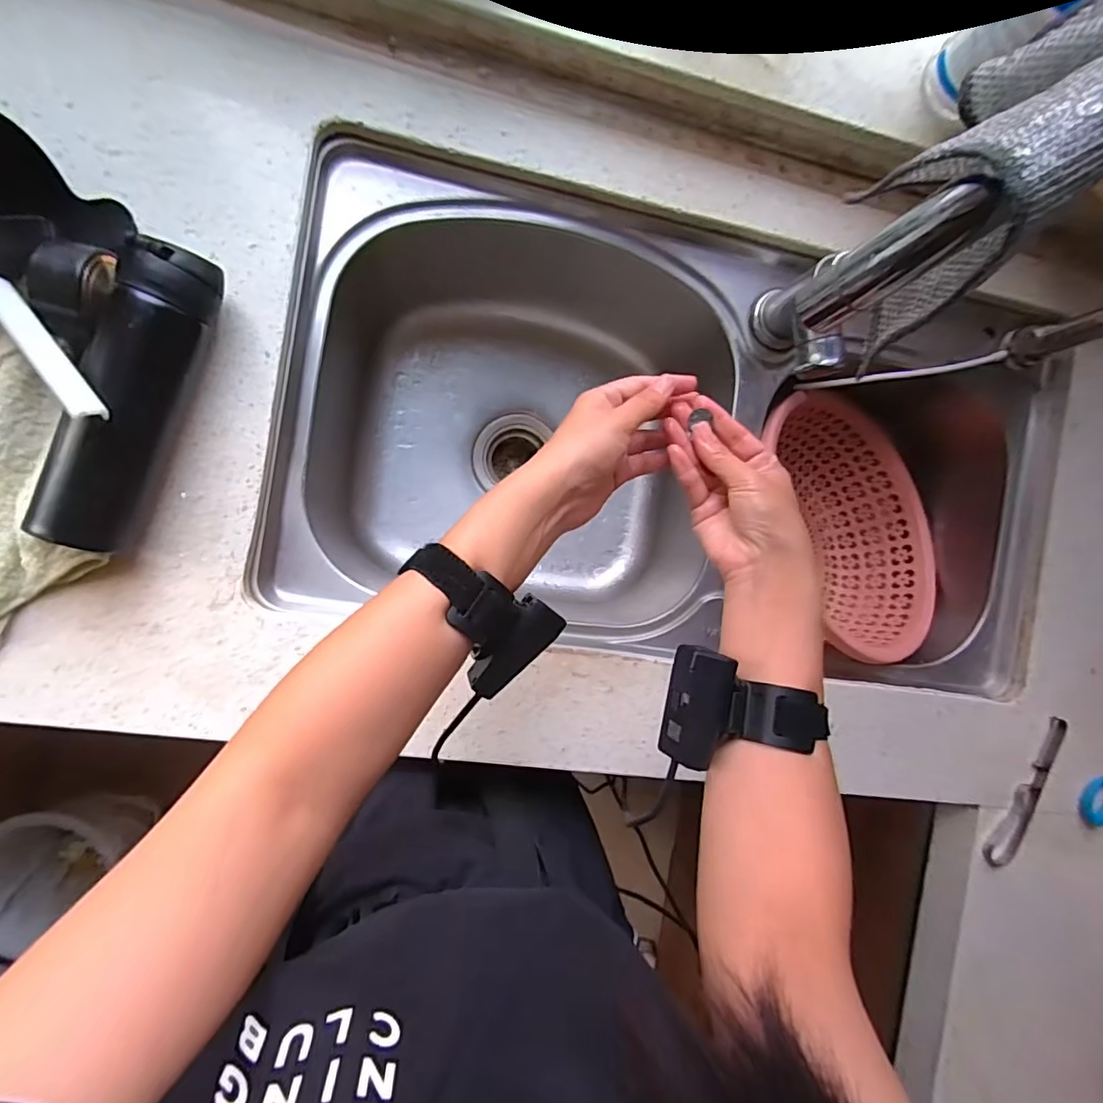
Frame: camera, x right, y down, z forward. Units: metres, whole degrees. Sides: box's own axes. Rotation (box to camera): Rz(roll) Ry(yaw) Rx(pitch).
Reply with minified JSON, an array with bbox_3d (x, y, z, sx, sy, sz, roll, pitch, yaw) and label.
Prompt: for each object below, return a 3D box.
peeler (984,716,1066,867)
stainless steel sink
[{"bbox_3d":[0.494,0.250,0.568,0.029,0.008,0.163,29,88,-9],"label":"peeler"},{"bbox_3d":[0.133,-0.105,0.619,0.756,0.218,0.396,10,91,-9],"label":"stainless steel sink"}]

